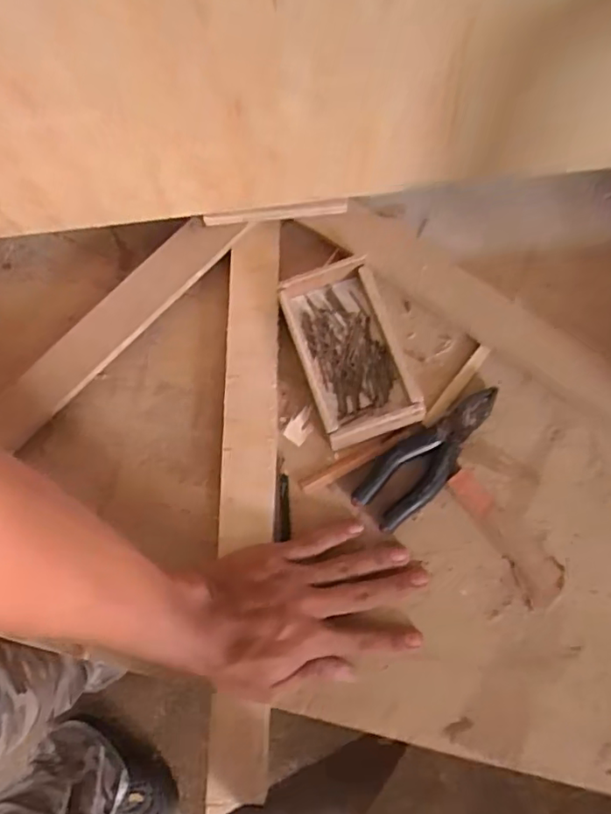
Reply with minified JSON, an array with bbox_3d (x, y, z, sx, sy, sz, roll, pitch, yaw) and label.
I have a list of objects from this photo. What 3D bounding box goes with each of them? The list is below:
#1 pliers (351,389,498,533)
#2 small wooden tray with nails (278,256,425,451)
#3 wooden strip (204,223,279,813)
[{"bbox_3d":[0.102,0.037,0.475,0.141,0.016,0.050,-40,76,-7],"label":"pliers"},{"bbox_3d":[0.038,-0.046,0.489,0.081,0.035,0.142,-19,75,-1],"label":"small wooden tray with nails"},{"bbox_3d":[-0.047,0.062,0.470,0.044,0.015,0.451,0,75,2],"label":"wooden strip"}]

